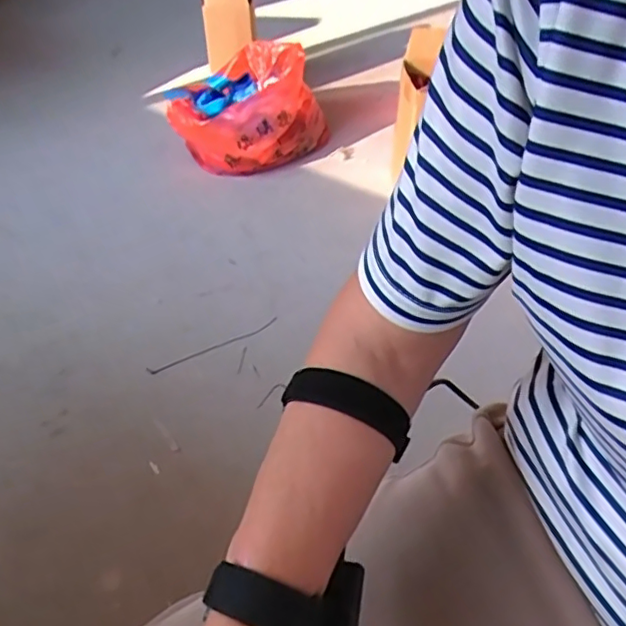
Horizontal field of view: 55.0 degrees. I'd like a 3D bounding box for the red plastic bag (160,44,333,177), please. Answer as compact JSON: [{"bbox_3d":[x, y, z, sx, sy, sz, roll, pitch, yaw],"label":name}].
[{"bbox_3d":[-0.179,-0.555,1.631,0.417,0.285,0.323,-2,45,-2],"label":"red plastic bag"}]

